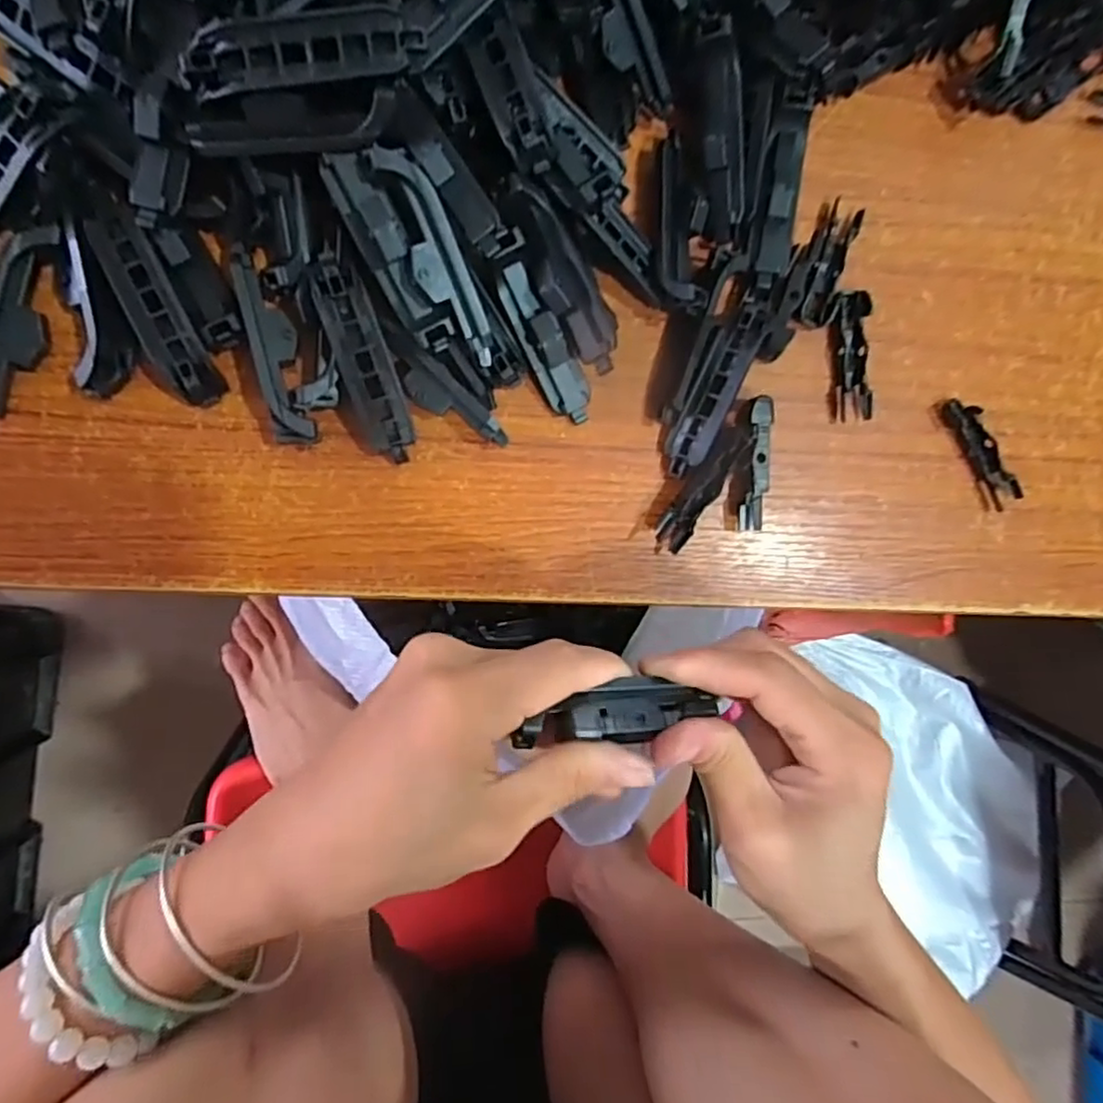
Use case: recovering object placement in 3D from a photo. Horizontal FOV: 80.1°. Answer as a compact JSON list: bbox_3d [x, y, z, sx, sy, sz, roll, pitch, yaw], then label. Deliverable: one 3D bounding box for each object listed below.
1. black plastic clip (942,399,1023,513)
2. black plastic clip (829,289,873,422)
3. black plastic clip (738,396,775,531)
[{"bbox_3d":[0.195,-0.045,0.297,0.015,0.006,0.054,-34,95,-6],"label":"black plastic clip"},{"bbox_3d":[0.132,-0.086,0.287,0.018,0.008,0.055,-8,92,-8],"label":"black plastic clip"},{"bbox_3d":[0.087,-0.037,0.279,0.010,0.014,0.055,-1,91,-8],"label":"black plastic clip"}]

